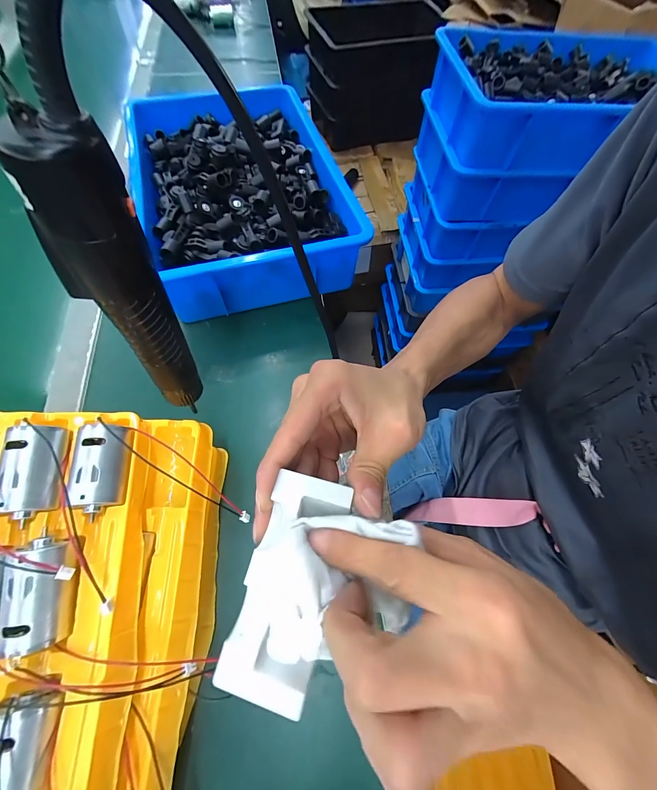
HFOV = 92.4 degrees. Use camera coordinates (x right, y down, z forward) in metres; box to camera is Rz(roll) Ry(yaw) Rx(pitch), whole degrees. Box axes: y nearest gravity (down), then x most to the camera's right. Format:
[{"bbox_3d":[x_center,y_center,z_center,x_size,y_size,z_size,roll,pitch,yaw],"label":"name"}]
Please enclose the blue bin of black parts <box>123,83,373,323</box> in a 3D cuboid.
[{"bbox_3d":[-0.133,-0.304,0.465,0.257,0.092,0.398,-17,65,-9],"label":"blue bin of black parts"}]

